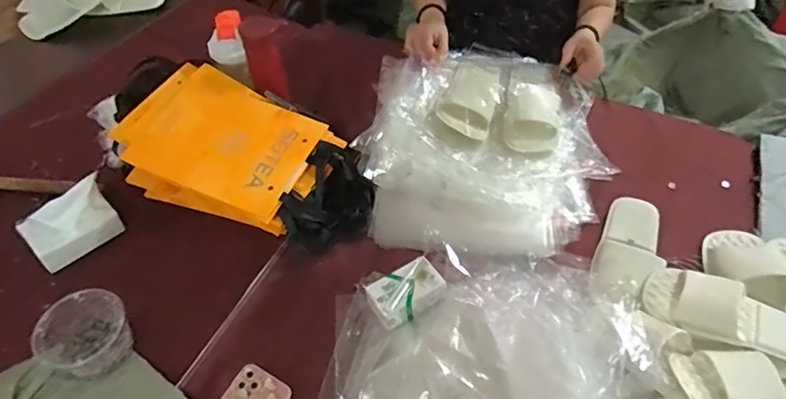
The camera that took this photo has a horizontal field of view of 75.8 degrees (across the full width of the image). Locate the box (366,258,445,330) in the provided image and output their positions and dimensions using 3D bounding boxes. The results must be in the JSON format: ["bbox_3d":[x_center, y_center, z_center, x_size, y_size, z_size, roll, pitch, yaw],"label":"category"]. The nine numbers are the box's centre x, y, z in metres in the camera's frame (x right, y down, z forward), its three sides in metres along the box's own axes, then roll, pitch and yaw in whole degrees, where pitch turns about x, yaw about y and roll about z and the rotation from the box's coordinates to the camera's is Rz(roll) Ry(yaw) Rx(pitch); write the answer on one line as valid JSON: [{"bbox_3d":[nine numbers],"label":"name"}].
[{"bbox_3d":[0.019,0.143,0.777,0.111,0.039,0.071,-28,57,-20],"label":"box"}]

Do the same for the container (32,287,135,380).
[{"bbox_3d":[-0.439,0.194,0.723,0.111,0.097,0.105,0,51,0],"label":"container"}]

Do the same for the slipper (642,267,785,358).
[{"bbox_3d":[0.486,0.166,0.707,0.244,0.077,0.107,23,55,17],"label":"slipper"}]

